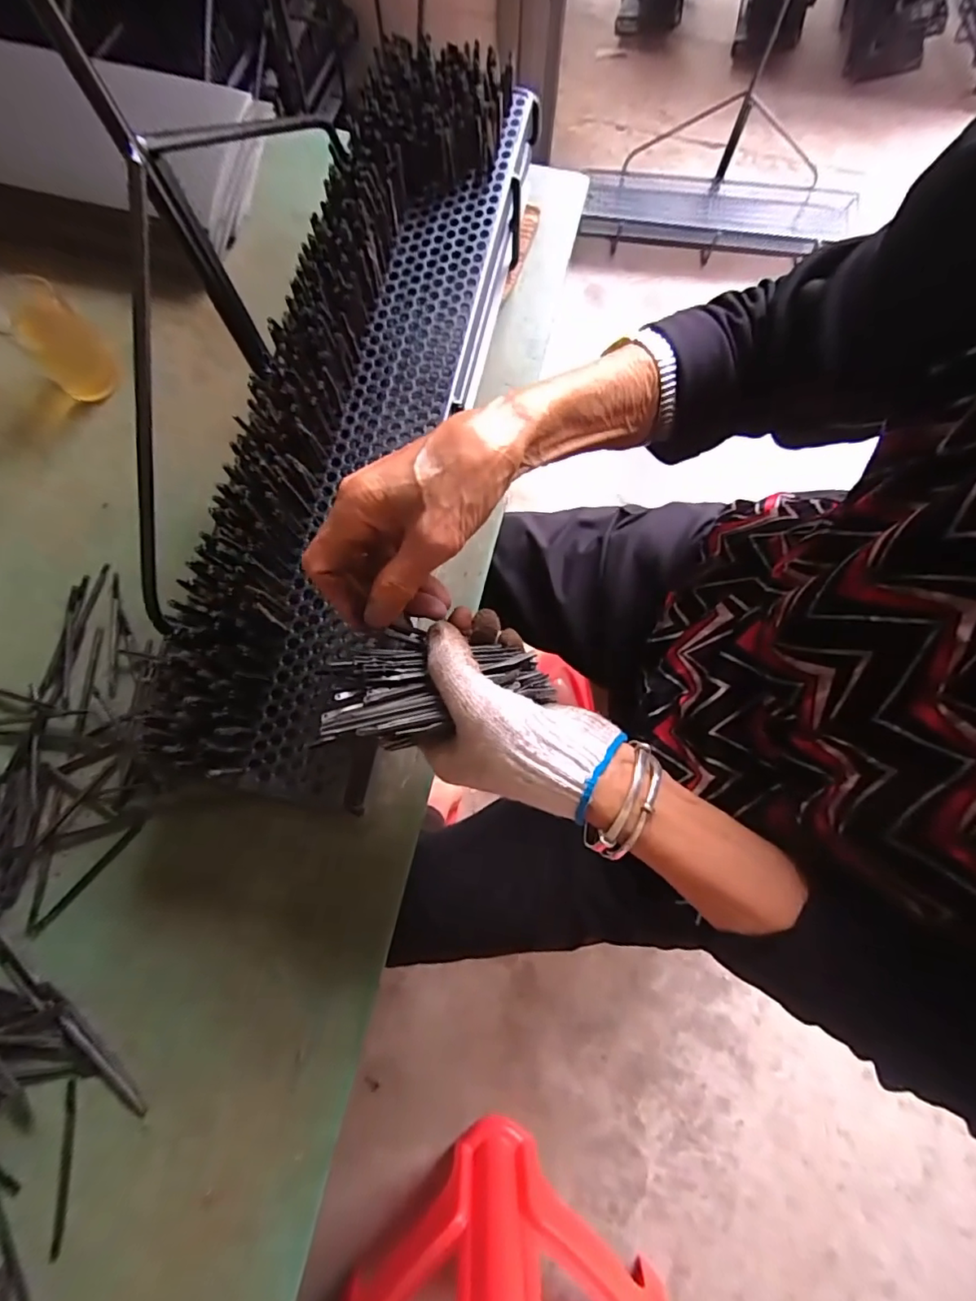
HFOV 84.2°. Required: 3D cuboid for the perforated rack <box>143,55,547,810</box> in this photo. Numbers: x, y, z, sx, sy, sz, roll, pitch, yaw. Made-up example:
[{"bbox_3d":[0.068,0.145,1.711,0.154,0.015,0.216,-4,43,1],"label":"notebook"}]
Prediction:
[{"bbox_3d":[-0.083,-0.182,0.380,0.138,0.050,0.561,15,80,2],"label":"perforated rack"}]

